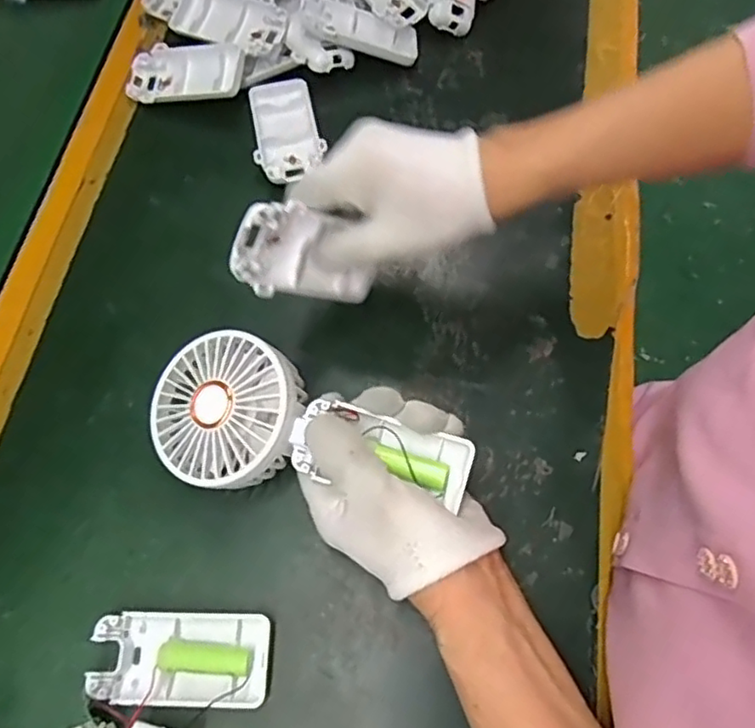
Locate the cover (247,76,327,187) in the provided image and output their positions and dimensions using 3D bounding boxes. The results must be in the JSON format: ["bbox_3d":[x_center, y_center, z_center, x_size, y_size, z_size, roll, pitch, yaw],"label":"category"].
[{"bbox_3d":[-0.069,-0.180,0.489,0.051,0.012,0.094,-8,67,-1],"label":"cover"}]

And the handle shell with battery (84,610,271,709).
[{"bbox_3d":[-0.105,0.159,0.345,0.093,0.016,0.044,1,67,3],"label":"handle shell with battery"}]

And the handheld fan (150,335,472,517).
[{"bbox_3d":[-0.041,0.036,0.352,0.182,0.031,0.080,13,68,9],"label":"handheld fan"}]

